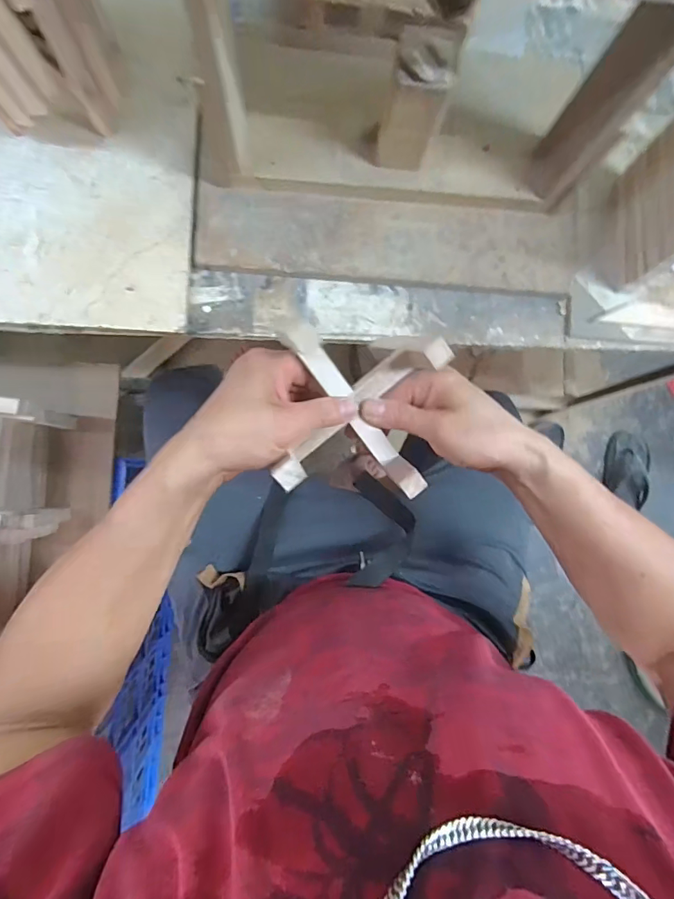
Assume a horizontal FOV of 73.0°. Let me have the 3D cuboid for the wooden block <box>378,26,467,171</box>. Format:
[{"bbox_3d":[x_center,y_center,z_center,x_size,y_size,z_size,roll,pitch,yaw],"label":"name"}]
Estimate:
[{"bbox_3d":[0.080,-0.348,0.472,0.060,0.134,0.060,13,85,-5],"label":"wooden block"}]

